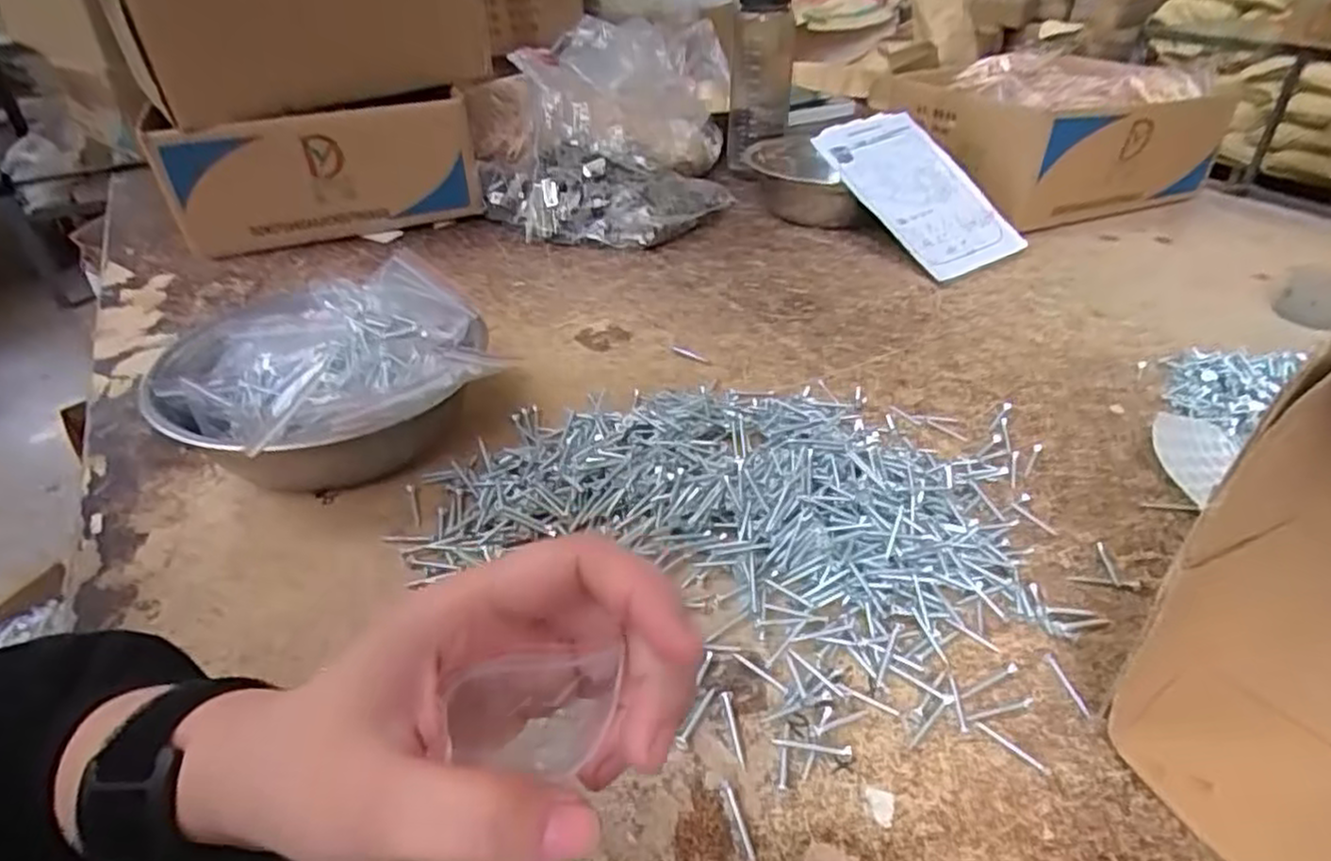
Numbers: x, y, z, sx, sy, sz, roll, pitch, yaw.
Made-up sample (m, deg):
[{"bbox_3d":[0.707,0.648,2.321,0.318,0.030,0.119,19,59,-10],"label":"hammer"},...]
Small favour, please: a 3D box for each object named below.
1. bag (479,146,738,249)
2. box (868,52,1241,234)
[{"bbox_3d":[-0.064,-0.268,0.813,0.289,0.086,0.149,-4,36,-6],"label":"bag"},{"bbox_3d":[0.488,-0.358,0.876,0.303,0.147,0.218,-14,38,-18],"label":"box"}]

